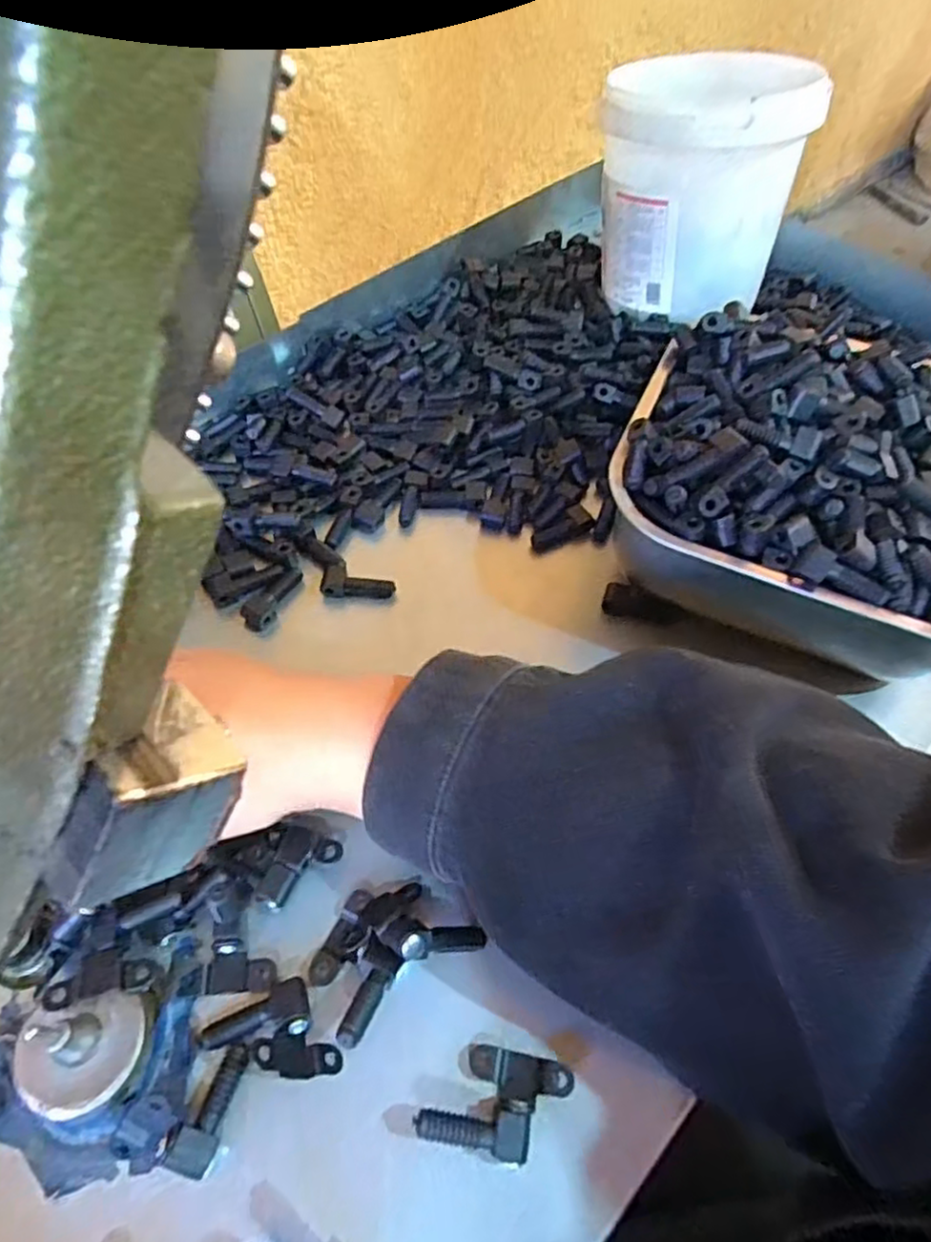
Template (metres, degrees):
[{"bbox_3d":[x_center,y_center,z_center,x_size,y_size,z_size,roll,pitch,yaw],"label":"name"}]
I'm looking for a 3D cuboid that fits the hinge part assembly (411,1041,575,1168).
[{"bbox_3d":[0.010,0.156,0.224,0.045,0.010,0.031,15,56,7],"label":"hinge part assembly"}]

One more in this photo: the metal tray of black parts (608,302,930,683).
[{"bbox_3d":[0.168,-0.067,0.328,0.172,0.077,0.178,23,58,13],"label":"metal tray of black parts"}]

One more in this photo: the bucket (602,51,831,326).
[{"bbox_3d":[0.143,-0.269,0.415,0.115,0.127,0.106,1,56,-2],"label":"bucket"}]

